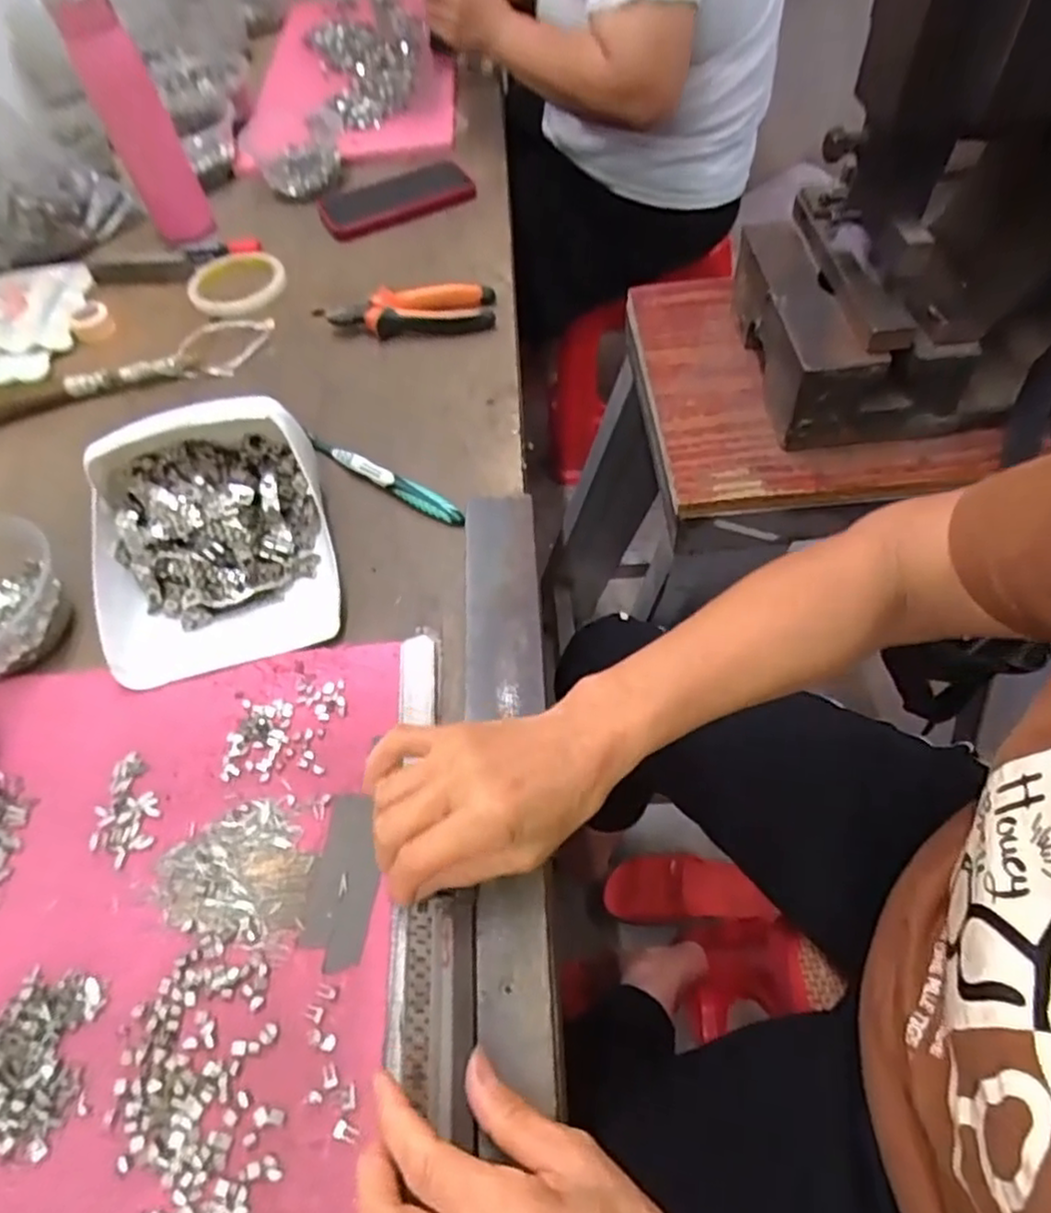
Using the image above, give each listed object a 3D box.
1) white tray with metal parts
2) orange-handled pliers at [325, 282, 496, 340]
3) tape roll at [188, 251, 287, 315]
[{"bbox_3d":[-0.216,-0.052,0.476,0.156,0.085,0.176,-12,56,-3],"label":"white tray with metal parts"},{"bbox_3d":[-0.106,-0.274,0.654,0.151,0.033,0.042,-7,55,1],"label":"orange-handled pliers"},{"bbox_3d":[-0.294,-0.331,0.722,0.098,0.017,0.095,-1,56,2],"label":"tape roll"}]

